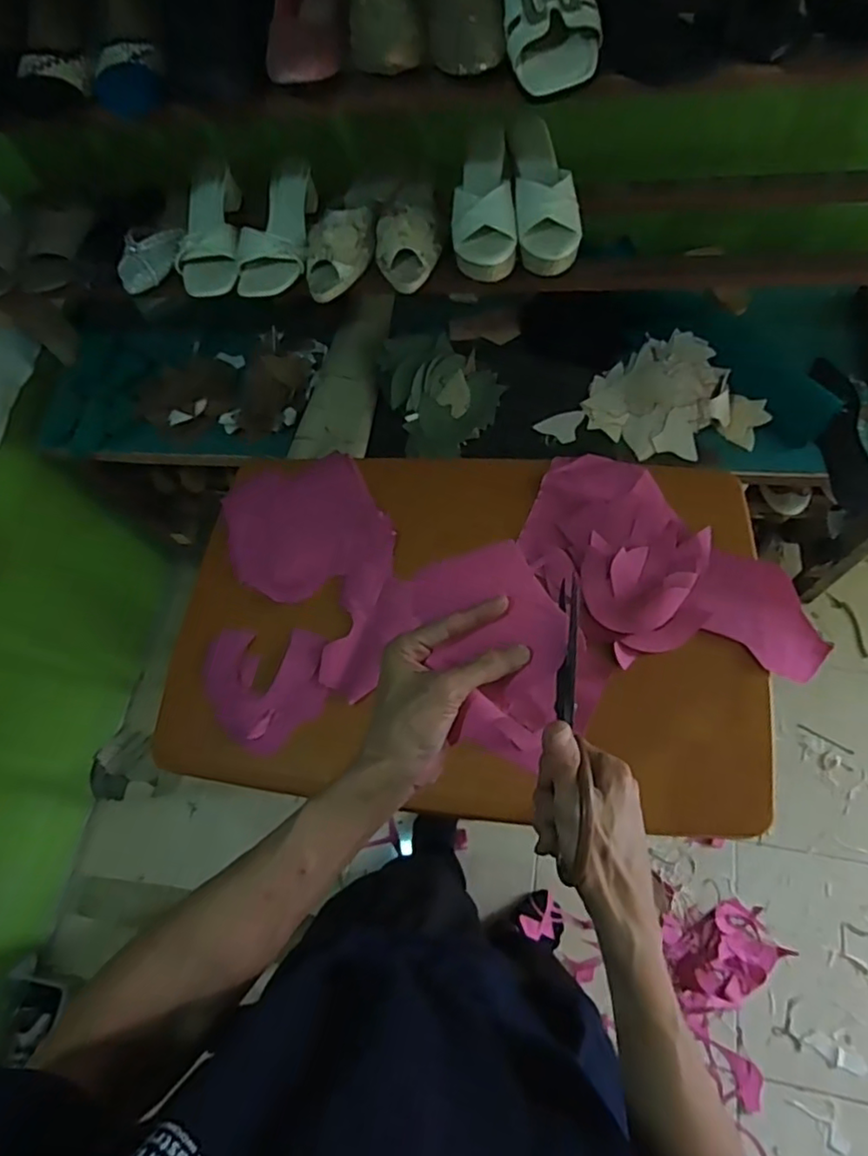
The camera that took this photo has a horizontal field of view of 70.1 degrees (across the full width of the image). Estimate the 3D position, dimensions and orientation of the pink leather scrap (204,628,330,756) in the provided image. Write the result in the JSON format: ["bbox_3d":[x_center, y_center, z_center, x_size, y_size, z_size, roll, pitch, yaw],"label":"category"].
[{"bbox_3d":[-0.218,0.141,0.788,0.156,0.006,0.153,-2,66,8],"label":"pink leather scrap"}]

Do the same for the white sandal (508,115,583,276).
[{"bbox_3d":[0.144,-0.500,0.811,0.079,0.061,0.206,-6,81,-1],"label":"white sandal"}]

